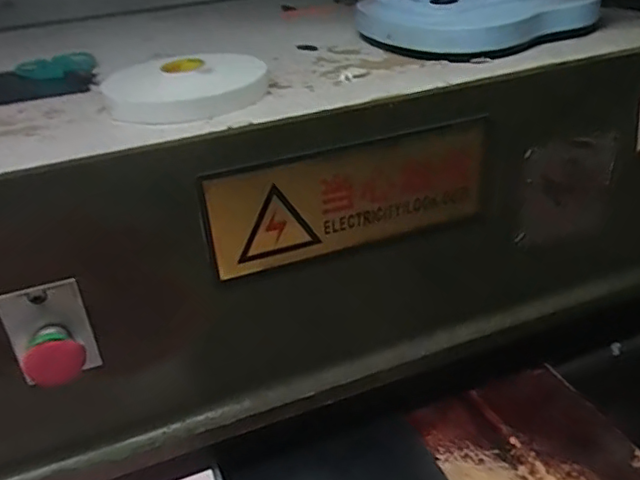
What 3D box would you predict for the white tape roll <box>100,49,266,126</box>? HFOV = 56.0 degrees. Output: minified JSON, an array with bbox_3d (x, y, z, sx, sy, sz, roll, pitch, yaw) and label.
[{"bbox_3d":[-0.121,-0.140,0.539,0.123,0.035,0.123,-2,31,1],"label":"white tape roll"}]

